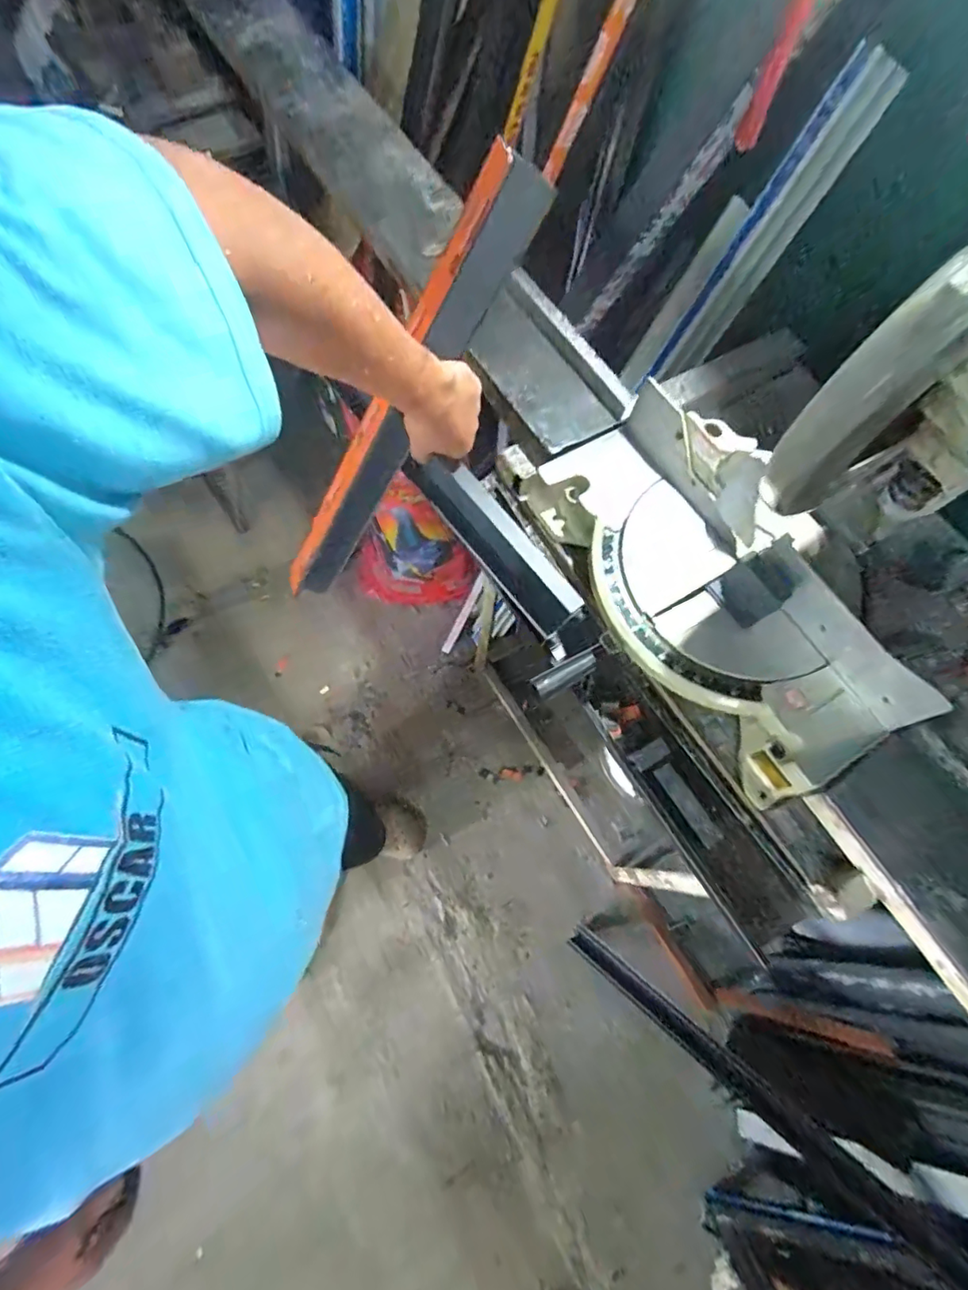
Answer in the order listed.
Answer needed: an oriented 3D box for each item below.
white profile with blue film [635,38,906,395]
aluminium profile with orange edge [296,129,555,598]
[{"bbox_3d":[0.369,-0.542,0.748,0.083,0.455,0.045,-25,71,-39],"label":"white profile with blue film"},{"bbox_3d":[-0.102,-0.231,0.571,0.053,0.495,0.046,-18,66,-51],"label":"aluminium profile with orange edge"}]

